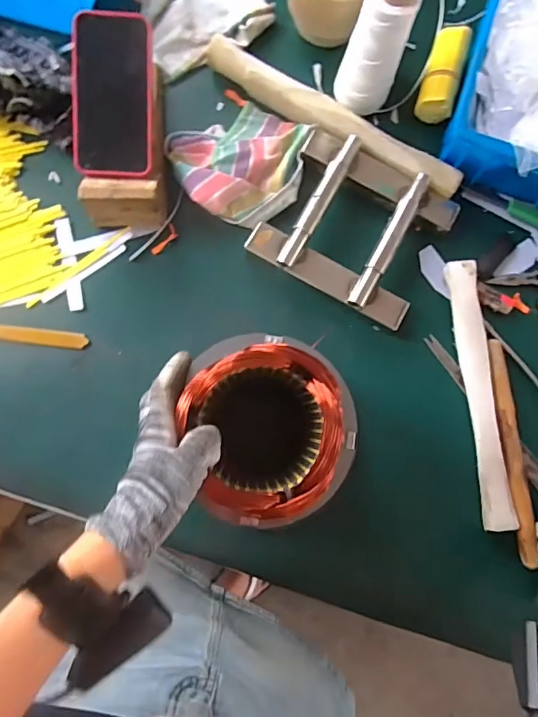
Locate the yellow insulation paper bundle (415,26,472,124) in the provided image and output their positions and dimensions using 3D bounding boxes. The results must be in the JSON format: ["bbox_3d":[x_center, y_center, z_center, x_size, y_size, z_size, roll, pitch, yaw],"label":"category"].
[{"bbox_3d":[0.213,-0.351,0.608,0.040,0.047,0.117,16,79,-2],"label":"yellow insulation paper bundle"}]

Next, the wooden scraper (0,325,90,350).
[{"bbox_3d":[-0.309,-0.030,0.539,0.208,0.011,0.019,6,80,-4],"label":"wooden scraper"}]

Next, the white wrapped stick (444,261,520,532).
[{"bbox_3d":[0.238,0.038,0.556,0.033,0.028,0.298,-5,81,-6],"label":"white wrapped stick"}]

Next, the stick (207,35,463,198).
[{"bbox_3d":[0.075,-0.284,0.591,0.333,0.037,0.032,32,79,1],"label":"stick"}]

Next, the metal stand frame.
[{"bbox_3d":[0.098,-0.151,0.571,0.197,0.040,0.182,29,79,1],"label":"metal stand frame"}]

